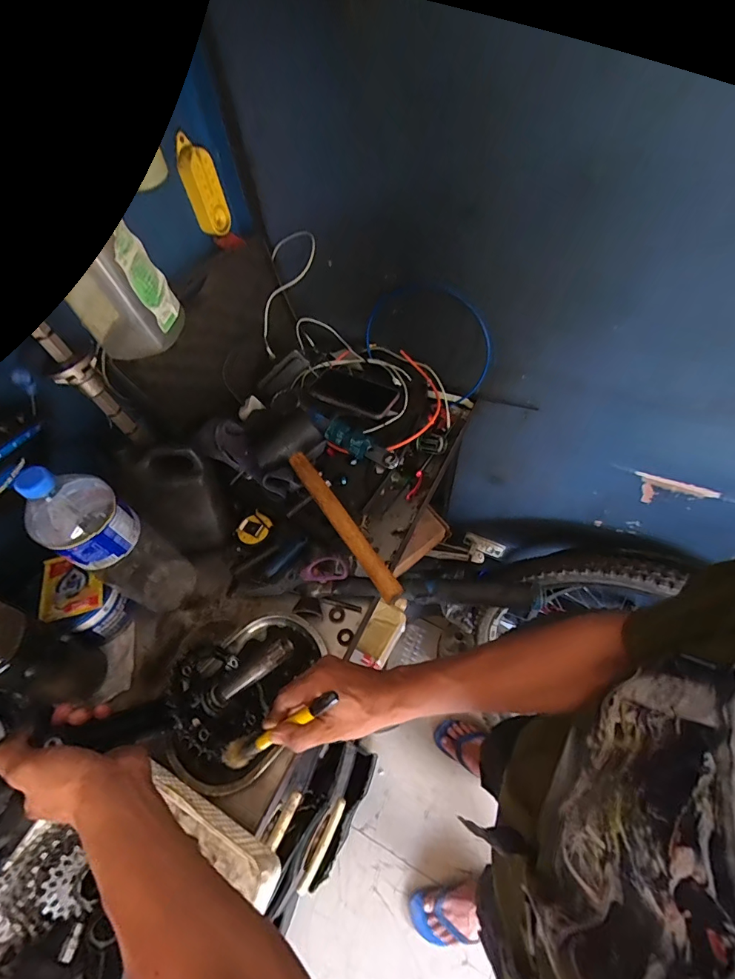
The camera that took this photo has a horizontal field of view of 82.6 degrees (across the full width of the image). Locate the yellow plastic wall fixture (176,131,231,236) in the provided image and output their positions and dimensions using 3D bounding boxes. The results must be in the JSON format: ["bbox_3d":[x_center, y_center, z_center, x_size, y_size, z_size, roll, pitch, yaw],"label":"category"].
[{"bbox_3d":[-0.238,-0.435,0.605,0.048,0.115,0.028,-21,58,-8],"label":"yellow plastic wall fixture"}]

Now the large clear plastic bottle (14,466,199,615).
[{"bbox_3d":[-0.315,0.072,0.532,0.084,0.310,0.084,27,63,21],"label":"large clear plastic bottle"}]

